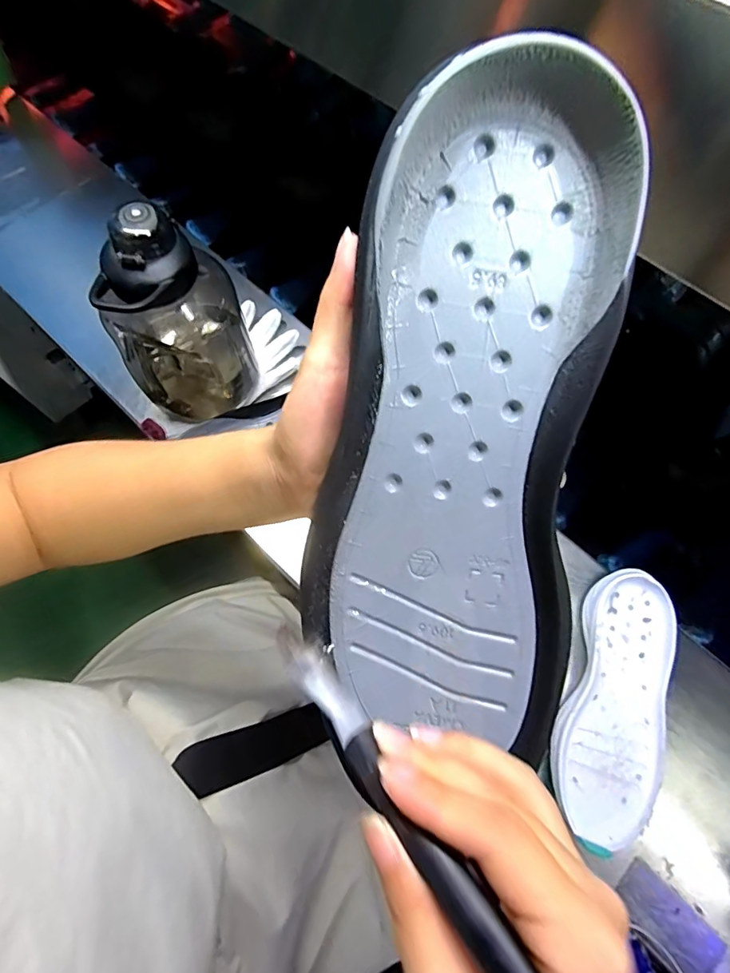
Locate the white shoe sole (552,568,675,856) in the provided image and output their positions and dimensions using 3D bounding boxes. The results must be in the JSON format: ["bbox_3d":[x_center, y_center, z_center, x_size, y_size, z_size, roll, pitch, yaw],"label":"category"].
[{"bbox_3d":[0.227,0.192,0.438,0.085,0.031,0.226,21,70,9],"label":"white shoe sole"}]

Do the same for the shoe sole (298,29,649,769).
[{"bbox_3d":[0.038,-0.017,0.200,0.112,0.024,0.260,6,104,3],"label":"shoe sole"}]

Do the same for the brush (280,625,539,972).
[{"bbox_3d":[0.019,0.113,0.153,0.015,0.014,0.185,-37,47,-13],"label":"brush"}]

